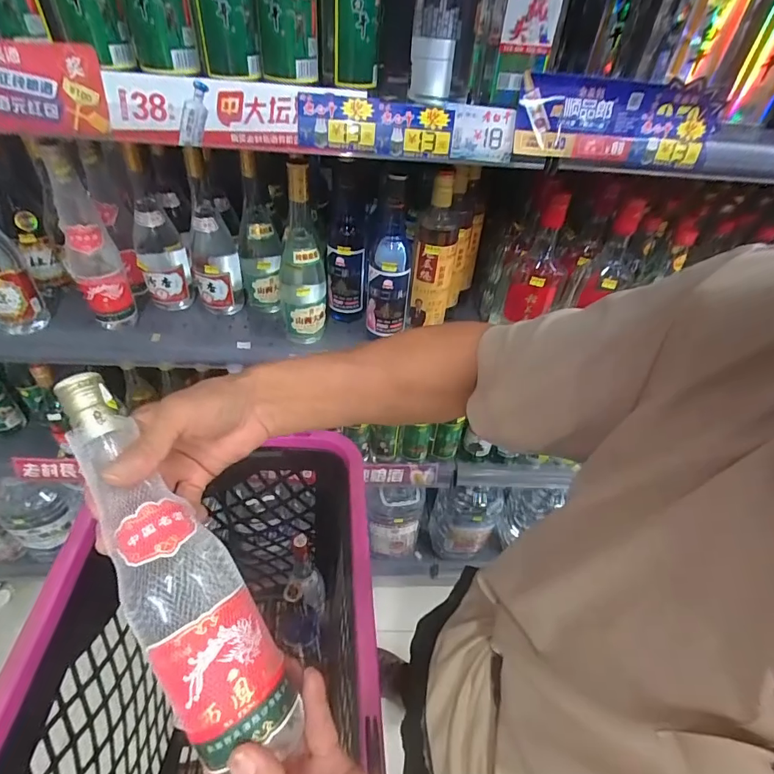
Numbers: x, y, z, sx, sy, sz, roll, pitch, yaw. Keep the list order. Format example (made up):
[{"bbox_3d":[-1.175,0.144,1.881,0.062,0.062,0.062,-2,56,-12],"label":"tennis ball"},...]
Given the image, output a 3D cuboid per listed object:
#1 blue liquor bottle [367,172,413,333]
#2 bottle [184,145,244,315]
[{"bbox_3d":[0.005,-0.201,0.670,0.063,0.237,0.078,3,44,-3],"label":"blue liquor bottle"},{"bbox_3d":[-0.279,-0.231,0.709,0.072,0.256,0.085,-12,47,-18],"label":"bottle"}]

